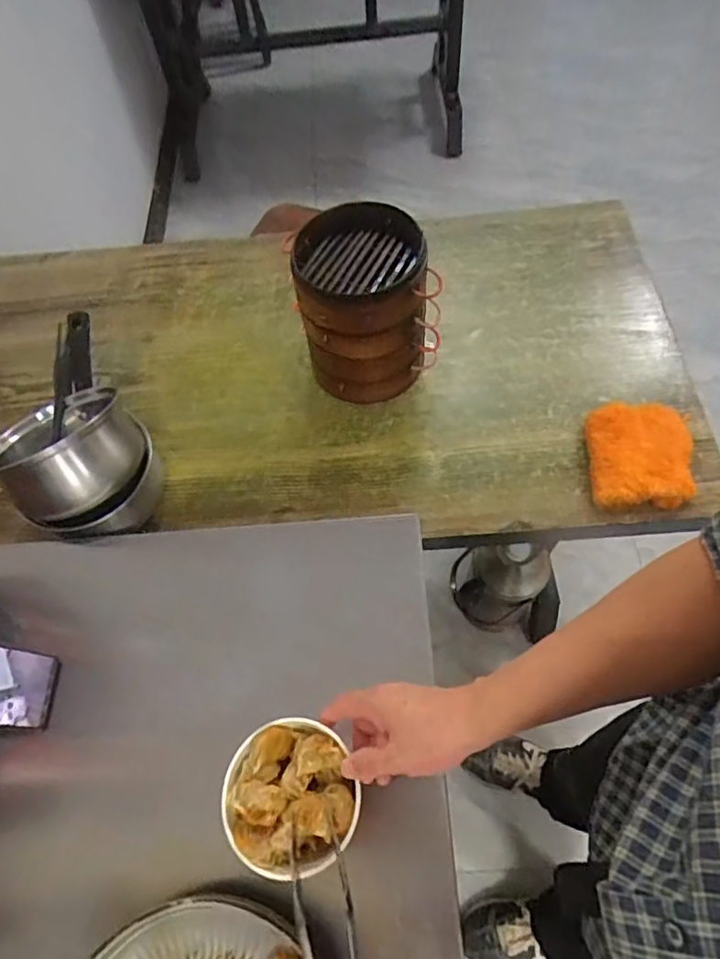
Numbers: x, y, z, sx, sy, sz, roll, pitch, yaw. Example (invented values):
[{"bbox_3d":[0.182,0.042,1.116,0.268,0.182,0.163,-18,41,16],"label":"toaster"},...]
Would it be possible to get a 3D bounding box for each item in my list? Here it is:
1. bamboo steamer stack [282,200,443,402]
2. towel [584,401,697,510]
[{"bbox_3d":[0.004,-0.253,0.801,0.181,0.207,0.197,-12,61,-3],"label":"bamboo steamer stack"},{"bbox_3d":[0.375,-0.039,0.758,0.143,0.033,0.159,2,62,5],"label":"towel"}]

